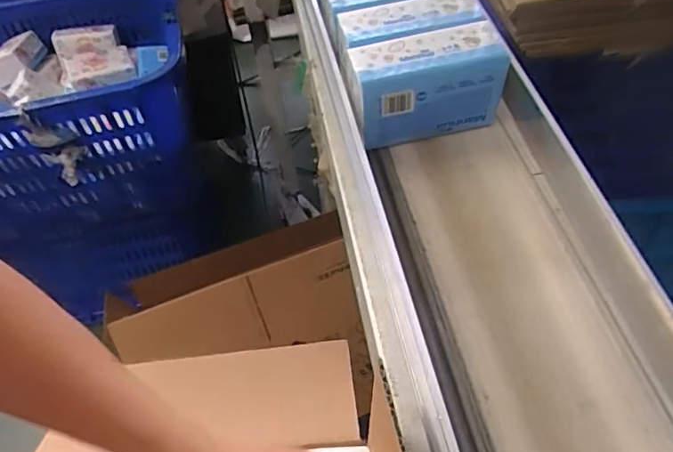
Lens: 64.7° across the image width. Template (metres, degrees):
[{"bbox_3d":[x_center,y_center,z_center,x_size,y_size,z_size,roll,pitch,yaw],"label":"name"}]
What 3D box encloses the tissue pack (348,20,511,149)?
[{"bbox_3d":[0.083,-0.130,0.508,0.139,0.091,0.061,-8,52,-4],"label":"tissue pack"}]

